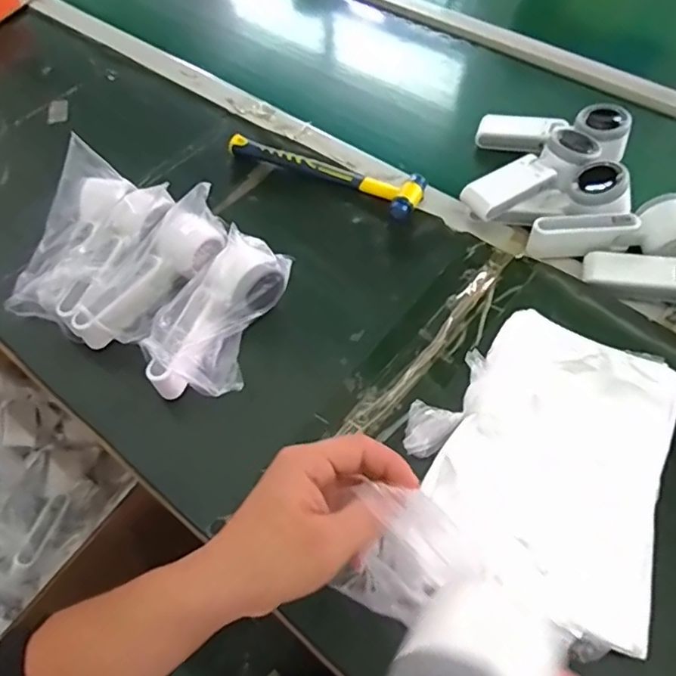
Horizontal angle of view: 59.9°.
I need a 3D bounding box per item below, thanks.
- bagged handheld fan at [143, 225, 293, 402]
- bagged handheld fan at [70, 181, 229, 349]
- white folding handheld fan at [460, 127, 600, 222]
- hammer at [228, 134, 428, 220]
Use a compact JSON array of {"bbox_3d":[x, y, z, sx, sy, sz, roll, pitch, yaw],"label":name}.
[{"bbox_3d":[-0.111,-0.030,0.548,0.078,0.080,0.175,16,59,13],"label":"bagged handheld fan"},{"bbox_3d":[-0.176,-0.062,0.570,0.064,0.057,0.178,37,80,23],"label":"bagged handheld fan"},{"bbox_3d":[0.211,-0.174,0.638,0.168,0.043,0.070,-36,62,-19],"label":"white folding handheld fan"},{"bbox_3d":[-0.013,-0.201,0.693,0.239,0.028,0.062,26,62,19],"label":"hammer"}]

